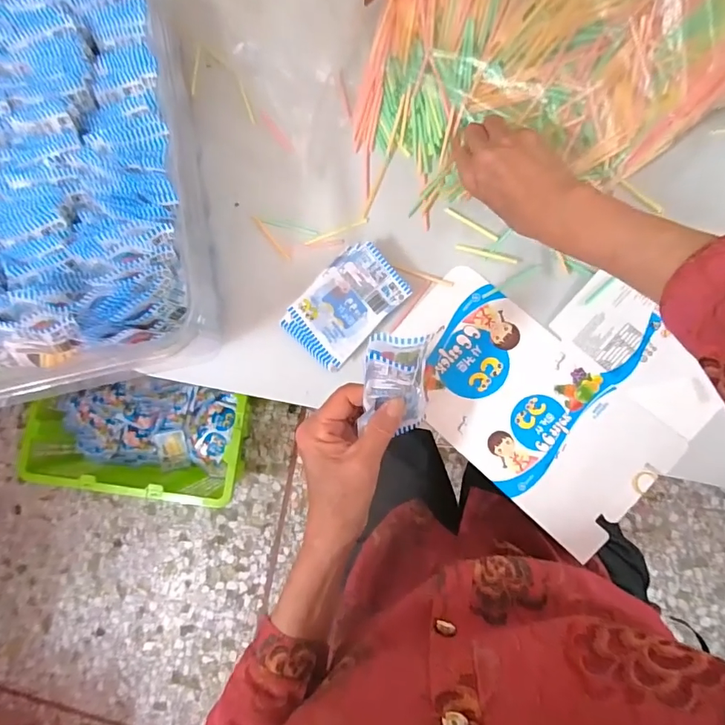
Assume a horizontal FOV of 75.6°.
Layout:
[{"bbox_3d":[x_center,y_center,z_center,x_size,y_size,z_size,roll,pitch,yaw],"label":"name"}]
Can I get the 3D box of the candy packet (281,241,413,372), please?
[{"bbox_3d":[-0.017,-0.054,0.450,0.076,0.021,0.114,44,88,10],"label":"candy packet"}]

